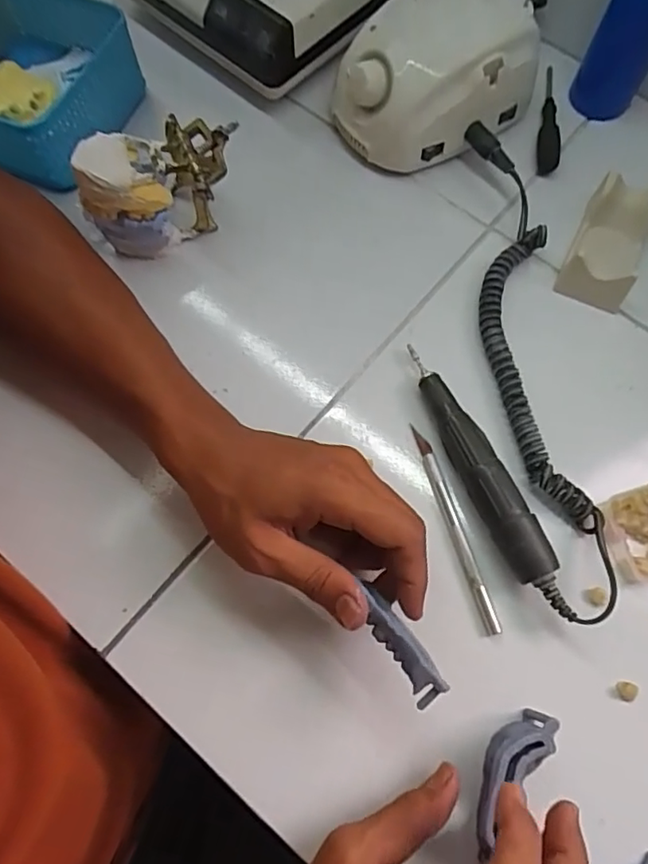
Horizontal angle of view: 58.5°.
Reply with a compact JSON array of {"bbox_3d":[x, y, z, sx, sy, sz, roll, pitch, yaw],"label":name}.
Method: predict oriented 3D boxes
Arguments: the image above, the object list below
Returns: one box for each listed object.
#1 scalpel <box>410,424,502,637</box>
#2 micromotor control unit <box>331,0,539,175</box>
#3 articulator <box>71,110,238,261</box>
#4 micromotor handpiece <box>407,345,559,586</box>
[{"bbox_3d":[0.082,0.058,0.363,0.008,0.006,0.135,-16,72,-5],"label":"scalpel"},{"bbox_3d":[0.079,-0.269,0.436,0.134,0.080,0.099,-33,74,-11],"label":"micromotor control unit"},{"bbox_3d":[-0.109,-0.170,0.403,0.063,0.079,0.104,43,76,13],"label":"articulator"},{"bbox_3d":[0.094,0.017,0.366,0.027,0.023,0.160,-21,72,-7],"label":"micromotor handpiece"}]

